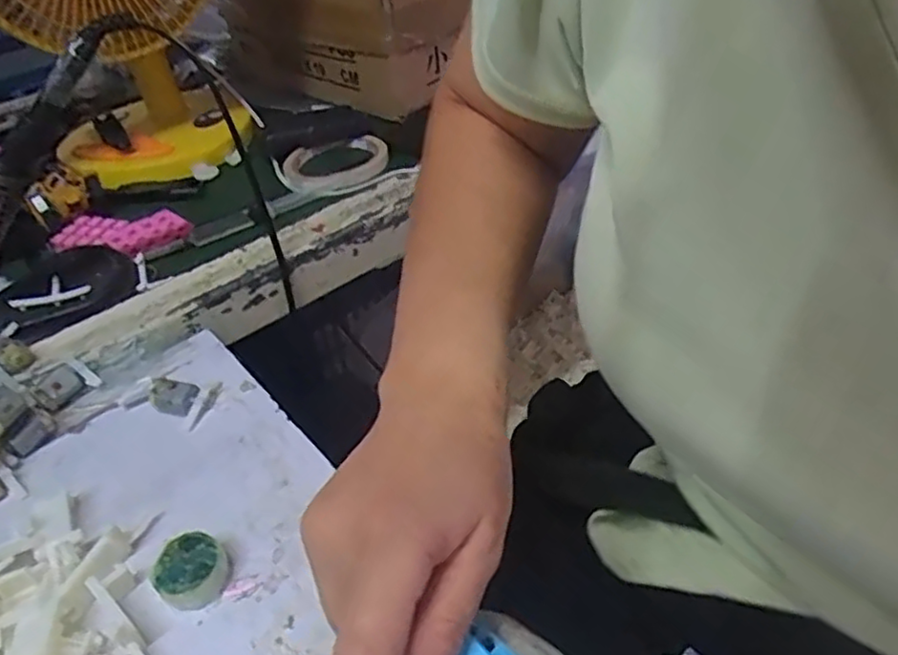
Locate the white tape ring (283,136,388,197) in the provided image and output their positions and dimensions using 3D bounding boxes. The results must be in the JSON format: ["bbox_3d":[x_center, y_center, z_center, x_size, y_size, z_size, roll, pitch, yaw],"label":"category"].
[{"bbox_3d":[-0.103,-0.154,0.649,0.096,0.010,0.101,-5,39,4],"label":"white tape ring"}]

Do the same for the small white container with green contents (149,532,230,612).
[{"bbox_3d":[-0.123,0.117,0.333,0.032,0.017,0.032,-5,39,4],"label":"small white container with green contents"}]

